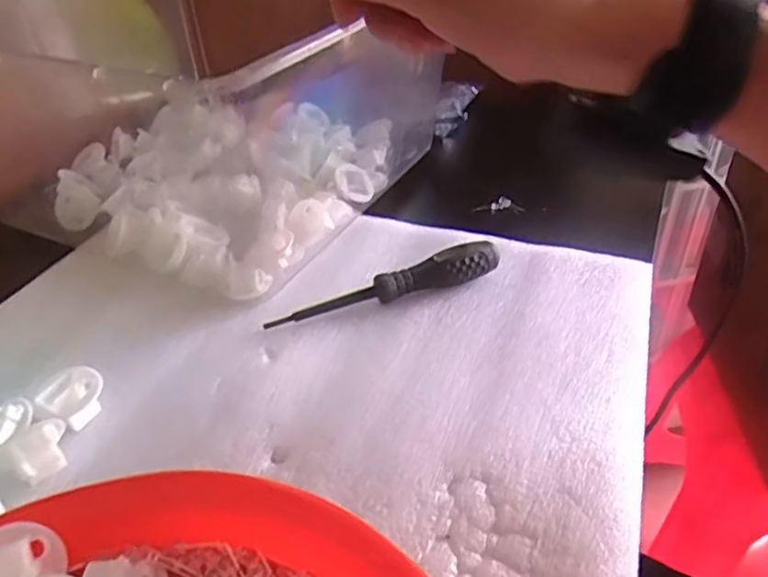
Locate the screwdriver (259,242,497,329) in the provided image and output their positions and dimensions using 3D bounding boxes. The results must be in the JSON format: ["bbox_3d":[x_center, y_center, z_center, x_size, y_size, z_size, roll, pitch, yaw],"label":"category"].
[{"bbox_3d":[0.002,-0.002,0.371,0.140,0.020,0.016,-14,39,-14],"label":"screwdriver"}]

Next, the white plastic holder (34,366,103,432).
[{"bbox_3d":[-0.153,0.053,0.310,0.023,0.017,0.026,14,41,21],"label":"white plastic holder"}]

